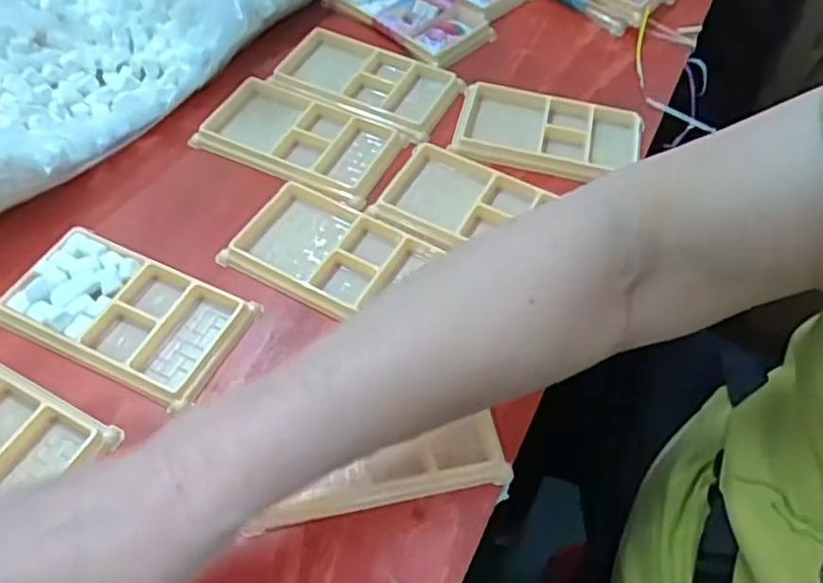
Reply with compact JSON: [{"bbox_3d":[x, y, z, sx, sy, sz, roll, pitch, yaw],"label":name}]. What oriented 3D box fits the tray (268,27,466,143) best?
[{"bbox_3d":[-0.038,-0.166,0.530,0.140,0.013,0.083,20,56,11],"label":"tray"}]

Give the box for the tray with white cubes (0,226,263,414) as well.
[{"bbox_3d":[-0.167,0.011,0.395,0.130,0.011,0.073,22,56,12],"label":"tray with white cubes"}]

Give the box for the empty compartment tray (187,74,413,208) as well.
[{"bbox_3d":[-0.089,-0.112,0.494,0.151,0.017,0.078,23,56,13],"label":"empty compartment tray"}]

